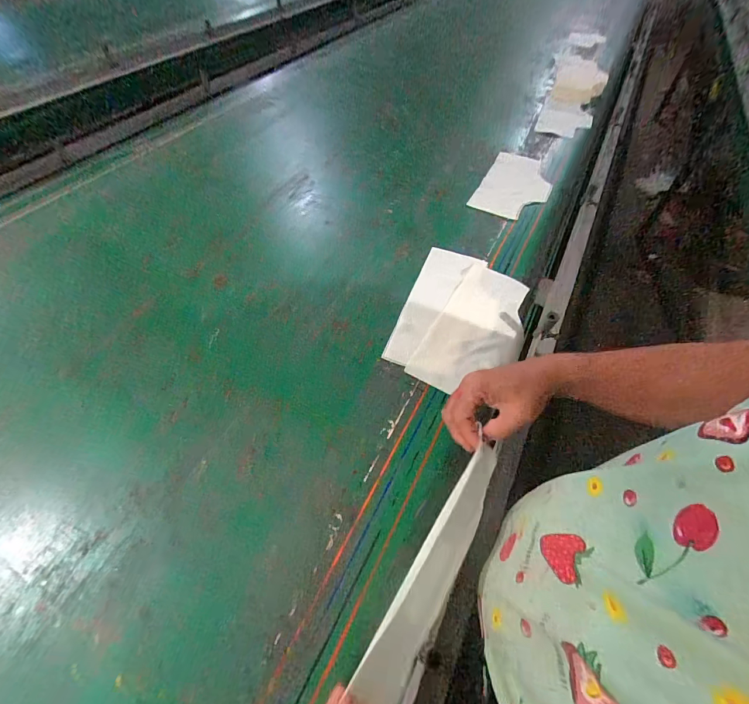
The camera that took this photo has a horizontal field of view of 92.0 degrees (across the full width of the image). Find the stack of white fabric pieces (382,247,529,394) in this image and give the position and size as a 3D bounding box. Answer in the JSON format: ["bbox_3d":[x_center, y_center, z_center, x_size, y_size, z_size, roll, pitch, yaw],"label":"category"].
[{"bbox_3d":[0.165,-0.067,0.671,0.212,0.018,0.316,20,57,8],"label":"stack of white fabric pieces"}]

